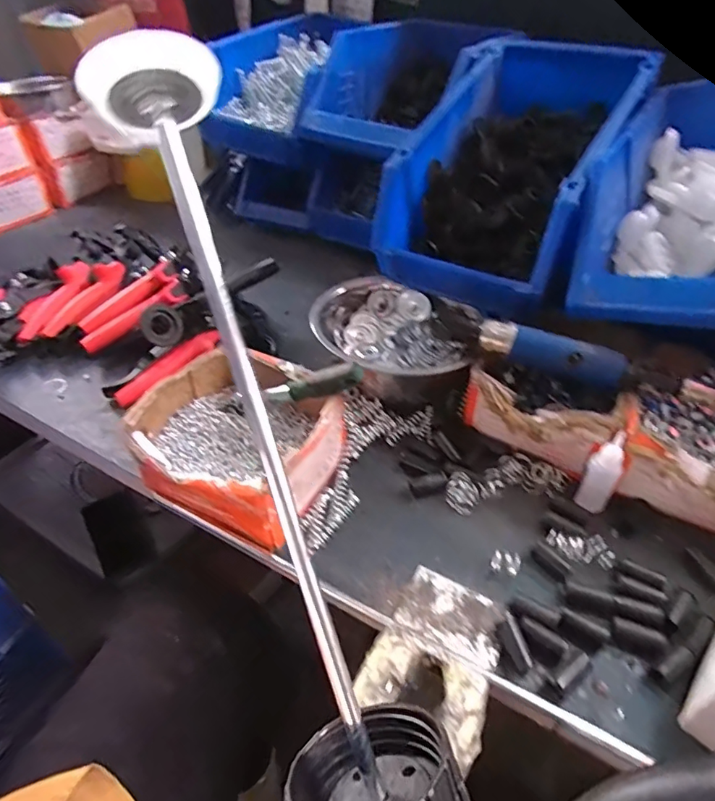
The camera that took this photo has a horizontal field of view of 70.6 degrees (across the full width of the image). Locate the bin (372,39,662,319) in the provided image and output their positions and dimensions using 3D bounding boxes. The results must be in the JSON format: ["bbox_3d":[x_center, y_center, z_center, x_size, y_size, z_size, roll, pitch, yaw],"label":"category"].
[{"bbox_3d":[0.170,-0.259,0.573,0.200,0.191,0.276,25,46,23],"label":"bin"}]

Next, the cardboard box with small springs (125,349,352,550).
[{"bbox_3d":[-0.101,0.034,0.448,0.156,0.075,0.156,19,44,18],"label":"cardboard box with small springs"}]

